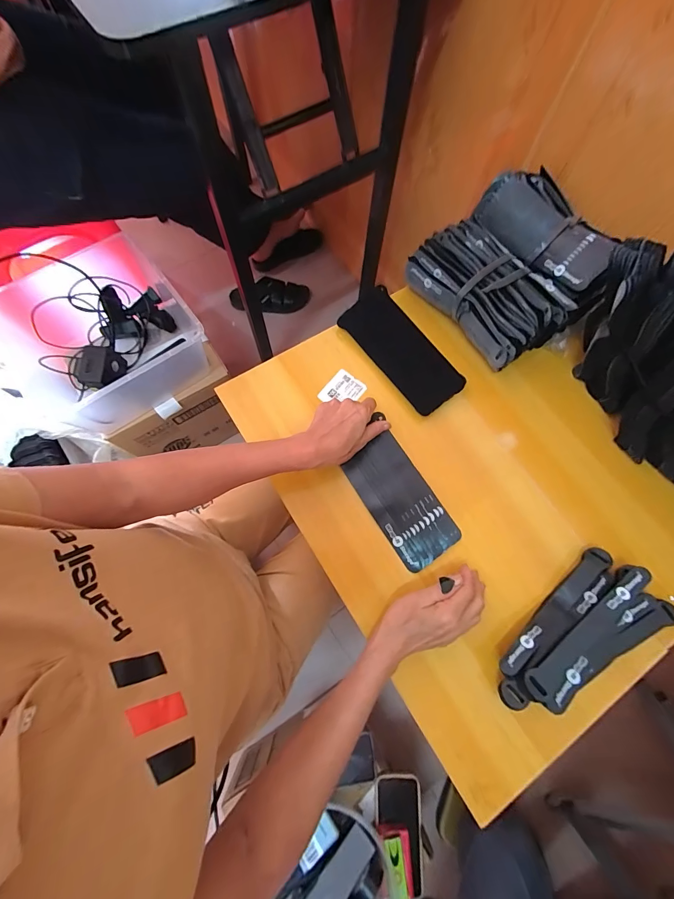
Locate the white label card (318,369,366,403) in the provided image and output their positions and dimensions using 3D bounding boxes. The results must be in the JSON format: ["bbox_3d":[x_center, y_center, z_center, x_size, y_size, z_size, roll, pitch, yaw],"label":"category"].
[{"bbox_3d":[0.008,-0.084,0.498,0.049,0.005,0.057,39,83,-4],"label":"white label card"}]

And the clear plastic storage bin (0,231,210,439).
[{"bbox_3d":[-0.439,-0.221,0.676,0.297,0.151,0.308,-39,77,-12],"label":"clear plastic storage bin"}]

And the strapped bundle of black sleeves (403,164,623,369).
[{"bbox_3d":[0.255,-0.257,0.502,0.242,0.100,0.213,-36,77,-11],"label":"strapped bundle of black sleeves"}]

